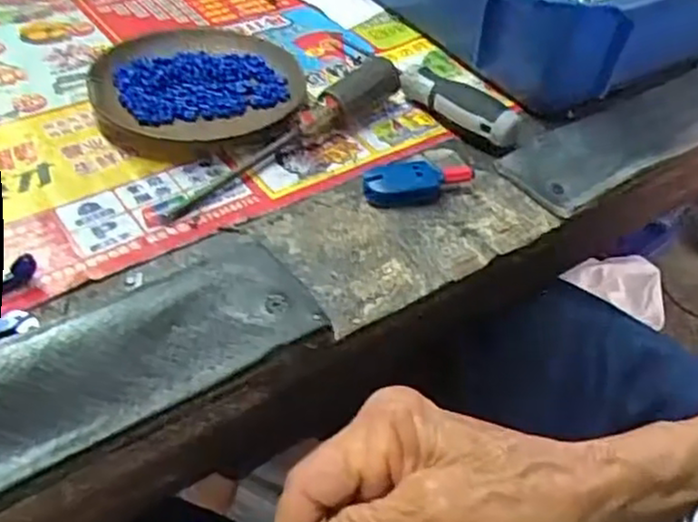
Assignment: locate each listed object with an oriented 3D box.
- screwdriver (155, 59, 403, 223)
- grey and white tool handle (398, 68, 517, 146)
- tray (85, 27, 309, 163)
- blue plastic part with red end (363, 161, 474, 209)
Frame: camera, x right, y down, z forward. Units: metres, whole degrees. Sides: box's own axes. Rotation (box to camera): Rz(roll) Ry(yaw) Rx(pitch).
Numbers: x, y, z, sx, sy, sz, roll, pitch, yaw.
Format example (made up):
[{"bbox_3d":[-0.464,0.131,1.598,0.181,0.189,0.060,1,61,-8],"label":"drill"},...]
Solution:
[{"bbox_3d":[-0.031,-0.068,0.376,0.016,0.027,0.160,35,51,27],"label":"screwdriver"},{"bbox_3d":[0.061,-0.087,0.404,0.015,0.022,0.079,-30,54,-31],"label":"grey and white tool handle"},{"bbox_3d":[-0.086,-0.101,0.413,0.121,0.015,0.108,-21,50,-25],"label":"tray"},{"bbox_3d":[0.037,-0.041,0.365,0.059,0.013,0.020,-14,47,-19],"label":"blue plastic part with red end"}]

